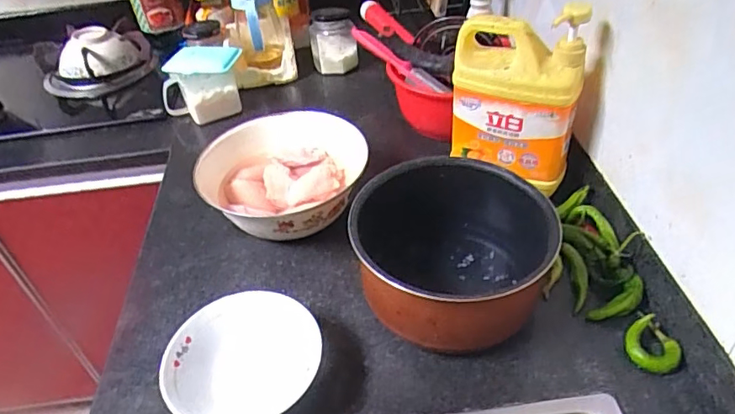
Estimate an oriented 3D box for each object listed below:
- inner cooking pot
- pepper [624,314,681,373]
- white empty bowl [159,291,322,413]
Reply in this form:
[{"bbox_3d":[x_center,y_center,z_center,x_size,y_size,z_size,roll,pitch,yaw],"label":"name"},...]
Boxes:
[{"bbox_3d":[0.085,0.052,0.568,0.194,0.110,0.196,-4,41,4],"label":"inner cooking pot"},{"bbox_3d":[0.280,0.133,0.522,0.049,0.026,0.048,-4,41,4],"label":"pepper"},{"bbox_3d":[-0.120,0.156,0.526,0.138,0.049,0.145,-4,42,3],"label":"white empty bowl"}]

